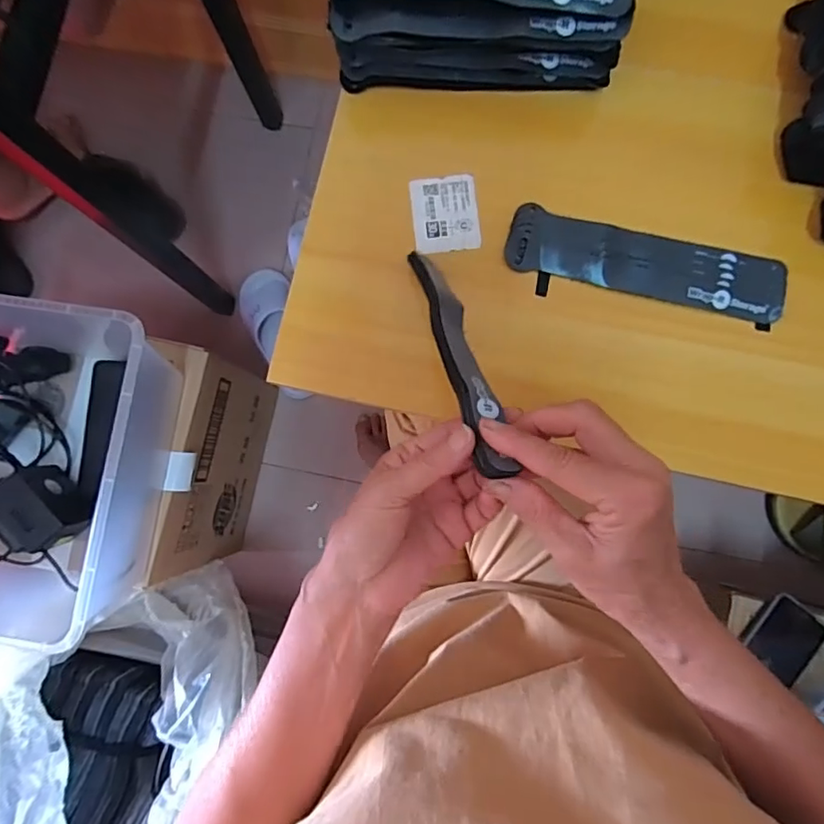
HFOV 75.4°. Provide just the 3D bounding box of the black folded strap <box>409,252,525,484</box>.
[{"bbox_3d":[0.028,-0.036,0.317,0.022,0.014,0.173,-15,54,1],"label":"black folded strap"}]

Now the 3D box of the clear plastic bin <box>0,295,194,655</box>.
[{"bbox_3d":[-0.413,0.073,0.546,0.305,0.154,0.359,9,85,4],"label":"clear plastic bin"}]

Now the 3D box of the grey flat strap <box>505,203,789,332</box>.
[{"bbox_3d":[0.170,-0.107,0.390,0.198,0.011,0.055,13,85,4],"label":"grey flat strap"}]

